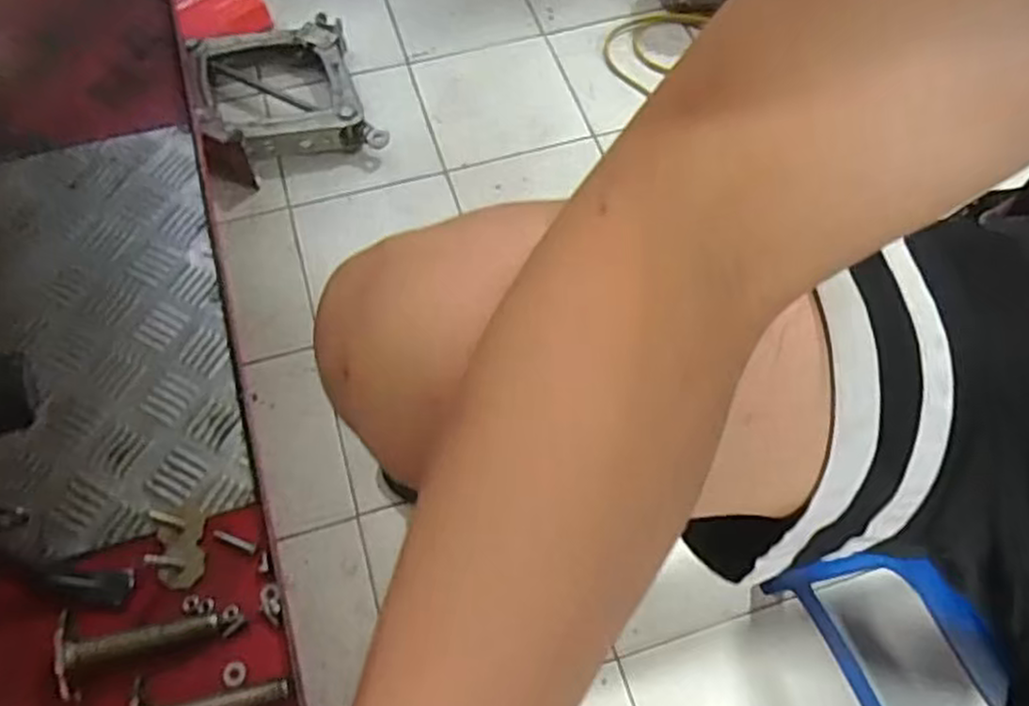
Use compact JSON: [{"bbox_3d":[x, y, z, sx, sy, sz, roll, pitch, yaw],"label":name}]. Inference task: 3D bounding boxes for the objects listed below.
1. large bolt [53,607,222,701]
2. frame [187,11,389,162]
[{"bbox_3d":[-0.250,0.188,0.485,0.098,0.046,0.051,-13,65,-8],"label":"large bolt"},{"bbox_3d":[-0.294,-0.334,0.944,0.212,0.063,0.207,-13,65,-9],"label":"frame"}]

